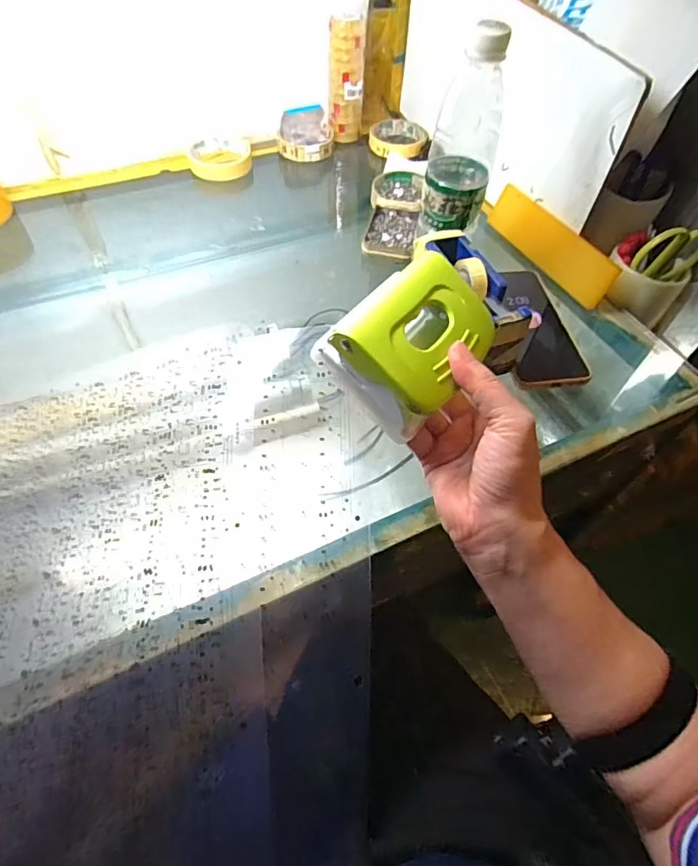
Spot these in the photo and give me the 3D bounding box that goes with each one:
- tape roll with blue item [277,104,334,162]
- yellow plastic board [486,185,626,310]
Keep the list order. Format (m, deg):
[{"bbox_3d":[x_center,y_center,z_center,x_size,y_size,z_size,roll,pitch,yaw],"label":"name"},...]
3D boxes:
[{"bbox_3d":[-0.062,-0.433,0.702,0.080,0.051,0.070,-3,54,-4],"label":"tape roll with blue item"},{"bbox_3d":[0.230,-0.220,0.563,0.006,0.049,0.185,-2,50,-41],"label":"yellow plastic board"}]

